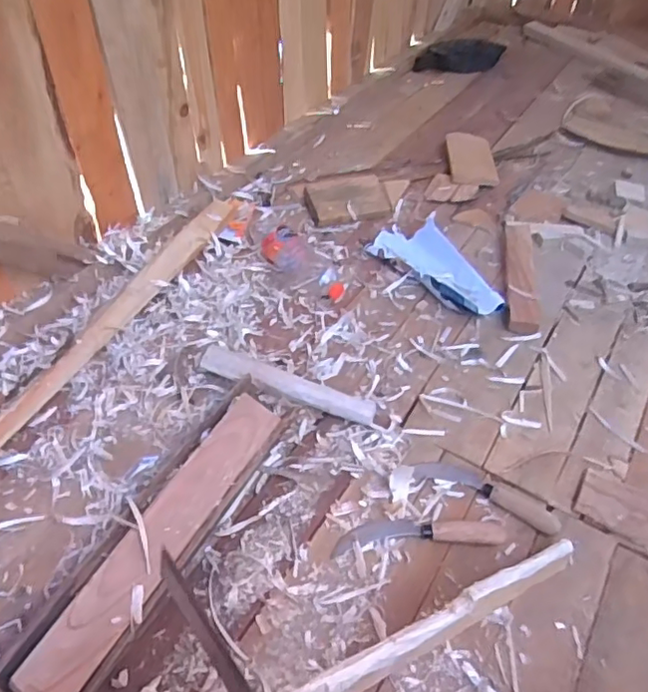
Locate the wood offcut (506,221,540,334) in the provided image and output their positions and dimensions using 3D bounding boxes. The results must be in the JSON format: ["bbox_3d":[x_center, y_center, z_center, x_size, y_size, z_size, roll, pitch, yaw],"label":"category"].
[{"bbox_3d":[0.352,-0.133,1.092,0.049,0.033,0.299,10,47,4],"label":"wood offcut"}]

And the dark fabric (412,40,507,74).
[{"bbox_3d":[0.389,-0.837,1.747,0.257,0.069,0.065,0,47,-4],"label":"dark fabric"}]

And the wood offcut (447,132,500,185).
[{"bbox_3d":[0.321,-0.413,1.345,0.095,0.034,0.203,2,47,-3],"label":"wood offcut"}]

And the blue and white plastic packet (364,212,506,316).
[{"bbox_3d":[0.201,-0.144,1.073,0.115,0.044,0.275,-31,57,-29],"label":"blue and white plastic packet"}]

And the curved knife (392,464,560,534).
[{"bbox_3d":[0.191,0.180,0.776,0.210,0.028,0.071,10,47,5],"label":"curved knife"}]

